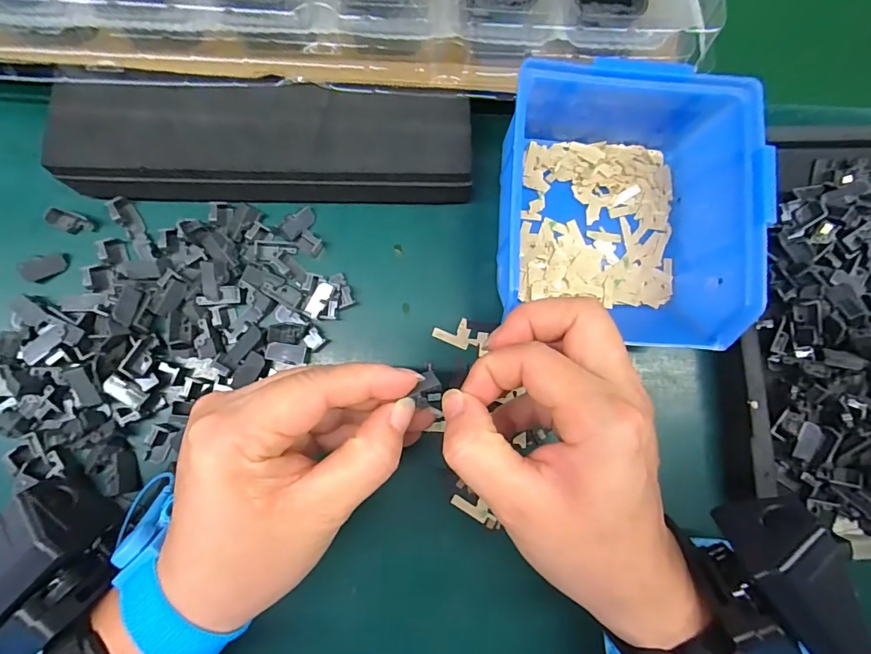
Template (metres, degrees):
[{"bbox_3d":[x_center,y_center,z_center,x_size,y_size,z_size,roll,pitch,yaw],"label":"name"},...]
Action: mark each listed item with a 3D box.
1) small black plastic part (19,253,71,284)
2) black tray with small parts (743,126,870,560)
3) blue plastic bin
[{"bbox_3d":[-0.217,-0.033,0.248,0.024,0.004,0.013,-19,83,-7],"label":"small black plastic part"},{"bbox_3d":[0.248,0.001,0.262,0.150,0.032,0.245,-1,82,-4],"label":"black tray with small parts"},{"bbox_3d":[0.098,-0.065,0.242,0.118,0.067,0.139,6,81,-3],"label":"blue plastic bin"}]

